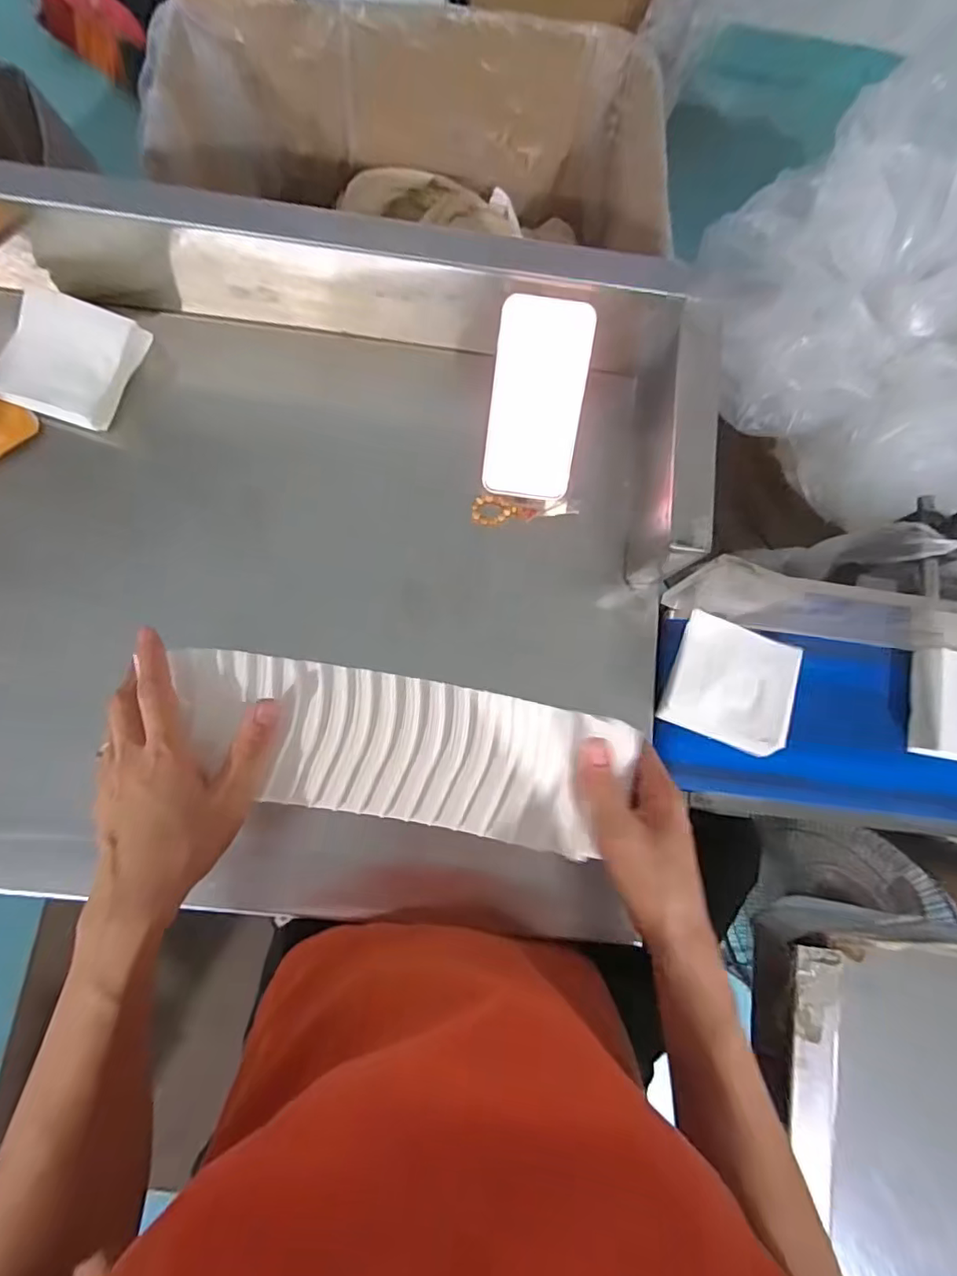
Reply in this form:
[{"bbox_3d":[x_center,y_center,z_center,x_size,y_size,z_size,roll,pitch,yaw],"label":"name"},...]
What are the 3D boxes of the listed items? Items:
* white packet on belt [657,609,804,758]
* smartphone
[{"bbox_3d":[0.210,0.039,0.475,0.095,0.028,0.093,21,81,-1],"label":"white packet on belt"},{"bbox_3d":[0.049,-0.196,0.481,0.075,0.005,0.152,8,116,1],"label":"smartphone"}]

